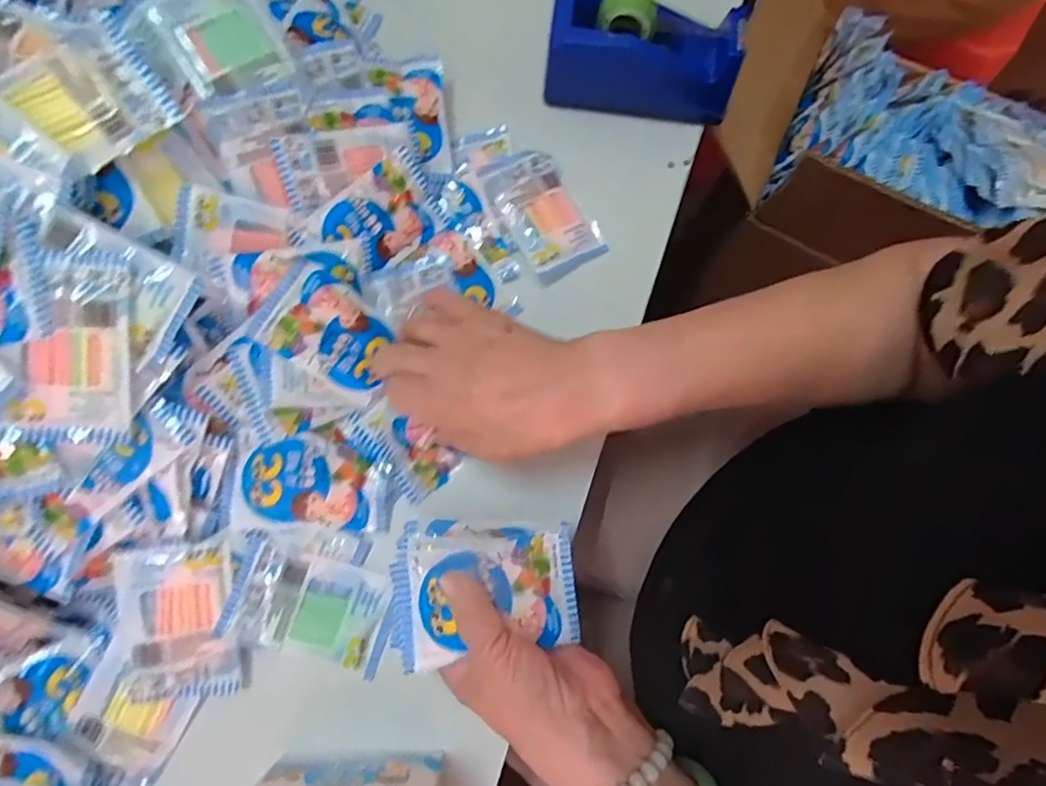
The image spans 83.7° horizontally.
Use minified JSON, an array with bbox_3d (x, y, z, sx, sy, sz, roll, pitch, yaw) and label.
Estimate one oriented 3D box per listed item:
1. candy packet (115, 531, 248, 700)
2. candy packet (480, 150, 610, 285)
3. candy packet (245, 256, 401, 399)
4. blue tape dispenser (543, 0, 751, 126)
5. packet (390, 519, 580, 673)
[{"bbox_3d":[-0.214,0.142,0.366,0.065,0.005,0.097,-5,91,-15],"label":"candy packet"},{"bbox_3d":[0.015,-0.141,0.454,0.063,0.019,0.101,-33,80,-9],"label":"candy packet"},{"bbox_3d":[-0.130,-0.044,0.395,0.083,0.009,0.063,32,74,-25],"label":"candy packet"},{"bbox_3d":[0.092,-0.260,0.454,0.142,0.078,0.053,8,77,0],"label":"blue tape dispenser"},{"bbox_3d":[-0.023,0.118,0.352,0.109,0.024,0.079,-3,77,-2],"label":"packet"}]

